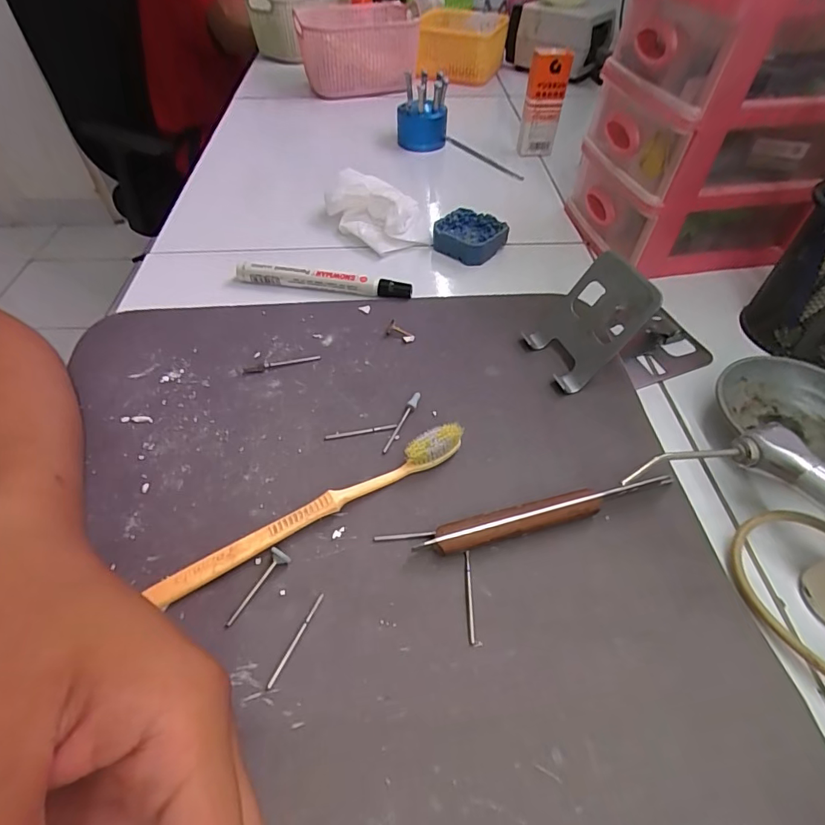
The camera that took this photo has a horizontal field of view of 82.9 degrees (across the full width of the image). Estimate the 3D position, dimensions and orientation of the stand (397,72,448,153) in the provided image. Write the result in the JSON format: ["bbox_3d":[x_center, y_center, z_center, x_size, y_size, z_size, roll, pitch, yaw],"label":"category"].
[{"bbox_3d":[0.011,-0.352,0.551,0.057,0.077,0.051,-3,51,-2],"label":"stand"}]

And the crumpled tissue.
[{"bbox_3d":[-0.035,-0.190,0.440,0.070,0.035,0.104,-23,54,-18],"label":"crumpled tissue"}]

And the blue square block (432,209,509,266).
[{"bbox_3d":[0.053,-0.159,0.422,0.053,0.025,0.054,33,58,24],"label":"blue square block"}]

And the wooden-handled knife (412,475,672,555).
[{"bbox_3d":[0.074,0.054,0.246,0.143,0.016,0.014,-12,52,-10],"label":"wooden-handled knife"}]

